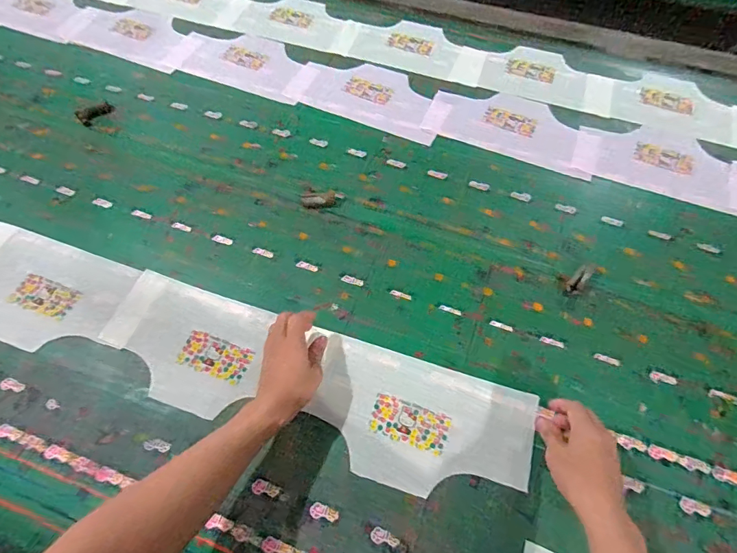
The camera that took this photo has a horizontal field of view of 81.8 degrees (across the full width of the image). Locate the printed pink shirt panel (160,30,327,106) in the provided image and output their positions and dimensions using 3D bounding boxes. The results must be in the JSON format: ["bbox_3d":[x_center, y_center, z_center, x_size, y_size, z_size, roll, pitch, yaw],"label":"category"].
[{"bbox_3d":[-0.267,-0.465,0.911,0.315,0.013,0.172,20,64,11],"label":"printed pink shirt panel"}]

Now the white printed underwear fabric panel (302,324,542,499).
[{"bbox_3d":[0.063,0.187,0.551,0.286,0.010,0.161,16,63,8],"label":"white printed underwear fabric panel"}]

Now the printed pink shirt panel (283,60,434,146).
[{"bbox_3d":[0.000,-0.376,0.869,0.325,0.007,0.161,24,65,12],"label":"printed pink shirt panel"}]

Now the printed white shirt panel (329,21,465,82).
[{"bbox_3d":[0.072,-0.522,0.943,0.270,0.014,0.178,22,64,12],"label":"printed white shirt panel"}]

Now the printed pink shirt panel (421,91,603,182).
[{"bbox_3d":[0.281,-0.294,0.823,0.322,0.008,0.148,21,64,11],"label":"printed pink shirt panel"}]

